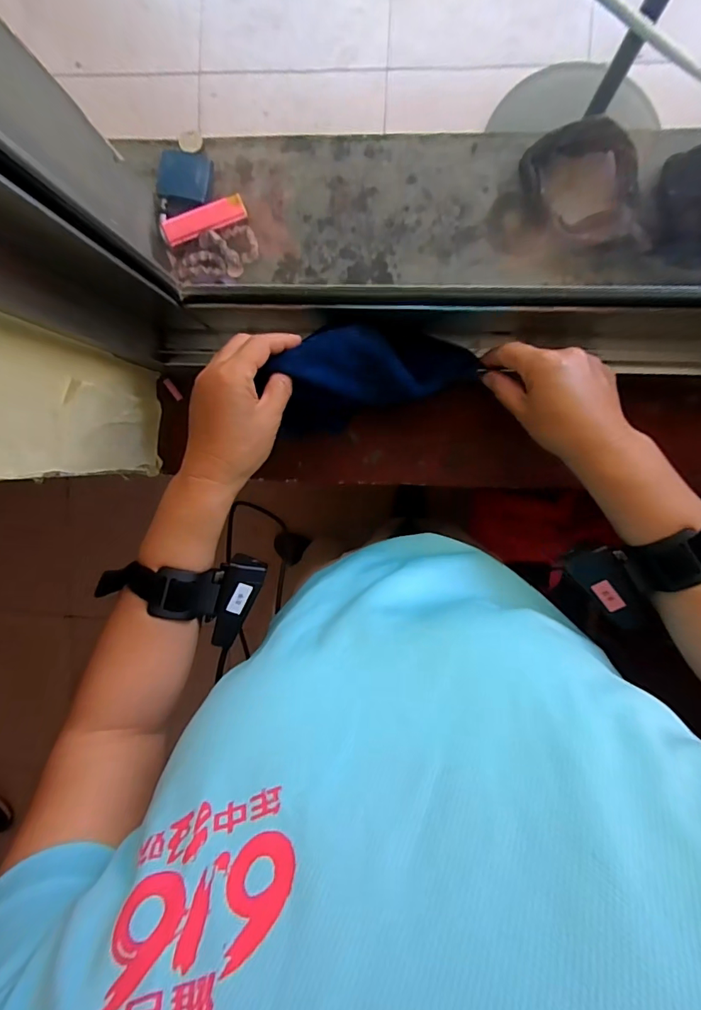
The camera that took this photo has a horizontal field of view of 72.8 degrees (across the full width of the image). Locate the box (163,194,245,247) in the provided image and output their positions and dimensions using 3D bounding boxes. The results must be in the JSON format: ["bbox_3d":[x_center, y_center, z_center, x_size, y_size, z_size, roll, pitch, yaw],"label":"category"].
[{"bbox_3d":[-0.137,-0.270,0.448,0.080,0.008,0.022,-26,94,-7],"label":"box"}]

